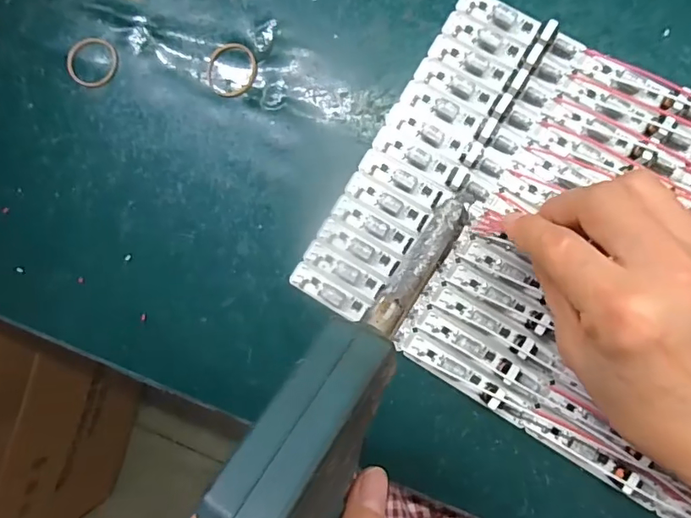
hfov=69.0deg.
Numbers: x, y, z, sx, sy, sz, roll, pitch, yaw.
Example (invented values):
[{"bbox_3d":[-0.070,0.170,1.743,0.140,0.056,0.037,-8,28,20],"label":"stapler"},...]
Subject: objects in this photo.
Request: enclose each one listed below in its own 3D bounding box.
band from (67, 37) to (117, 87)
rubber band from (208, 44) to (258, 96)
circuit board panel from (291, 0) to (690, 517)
[{"bbox_3d":[-0.155,-0.121,0.306,0.030,0.004,0.030,0,87,7],"label":"band"},{"bbox_3d":[-0.067,-0.111,0.295,0.031,0.004,0.031,0,87,7],"label":"rubber band"},{"bbox_3d":[0.140,0.005,0.260,0.287,0.014,0.191,33,92,8],"label":"circuit board panel"}]

